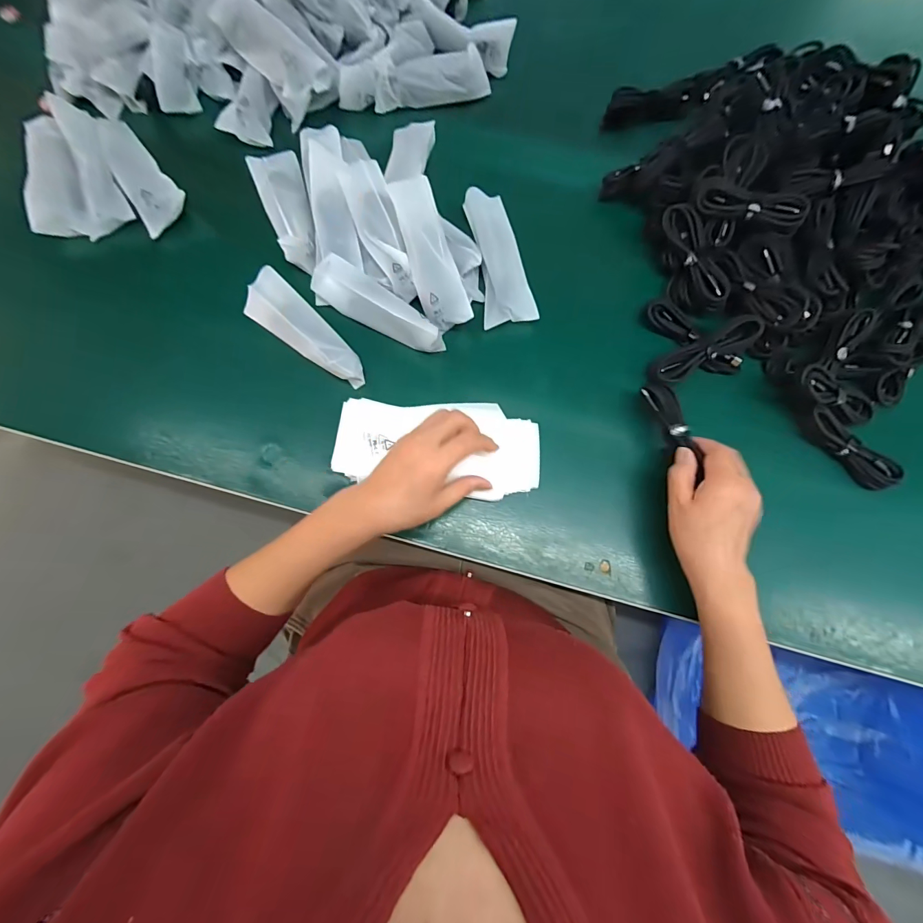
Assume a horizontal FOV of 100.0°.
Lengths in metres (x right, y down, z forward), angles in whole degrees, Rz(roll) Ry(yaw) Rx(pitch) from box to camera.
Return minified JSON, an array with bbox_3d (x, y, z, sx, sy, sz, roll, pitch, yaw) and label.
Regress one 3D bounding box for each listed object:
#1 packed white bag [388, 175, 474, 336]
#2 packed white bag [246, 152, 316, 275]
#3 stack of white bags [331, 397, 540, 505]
[{"bbox_3d":[-0.034,-0.218,0.411,0.046,0.027,0.152,-18,96,-3],"label":"packed white bag"},{"bbox_3d":[-0.198,-0.289,0.433,0.051,0.013,0.147,-17,80,-3],"label":"packed white bag"},{"bbox_3d":[-0.021,-0.019,0.395,0.203,0.026,0.098,8,80,-2],"label":"stack of white bags"}]

